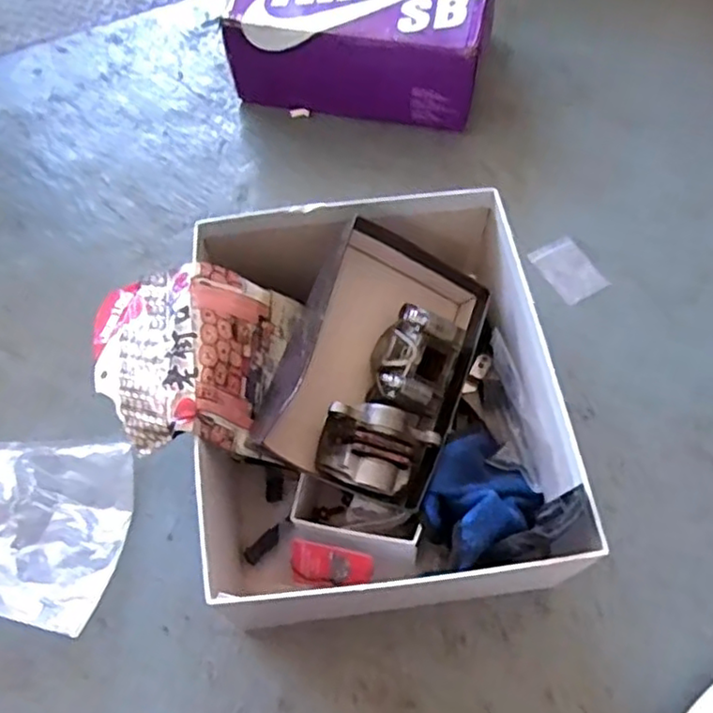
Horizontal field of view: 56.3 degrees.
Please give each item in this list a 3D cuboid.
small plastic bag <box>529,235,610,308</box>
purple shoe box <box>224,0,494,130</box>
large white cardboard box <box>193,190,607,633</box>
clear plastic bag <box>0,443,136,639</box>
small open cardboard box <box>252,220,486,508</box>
[{"bbox_3d":[0.245,-0.101,0.772,0.059,0.008,0.080,-27,65,-13],"label":"small plastic bag"},{"bbox_3d":[0.013,-0.441,0.881,0.303,0.124,0.229,9,62,5],"label":"purple shoe box"},{"bbox_3d":[0.012,0.044,0.609,0.299,0.154,0.343,-7,62,-3],"label":"large white cardboard box"},{"bbox_3d":[-0.343,0.155,0.604,0.250,0.063,0.166,2,62,1],"label":"clear plastic bag"},{"bbox_3d":[0.020,0.007,0.595,0.166,0.076,0.231,28,73,-5],"label":"small open cardboard box"}]

